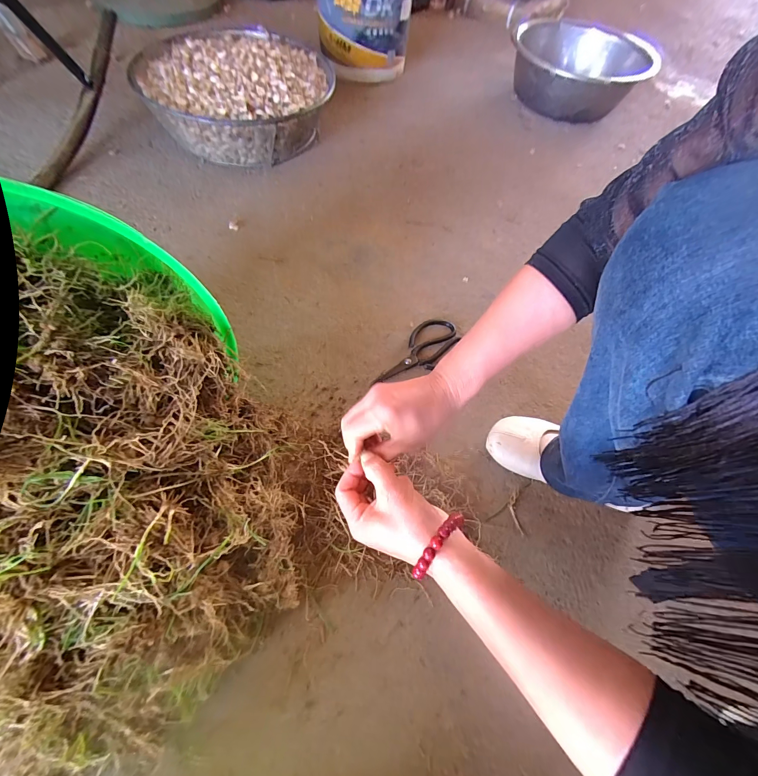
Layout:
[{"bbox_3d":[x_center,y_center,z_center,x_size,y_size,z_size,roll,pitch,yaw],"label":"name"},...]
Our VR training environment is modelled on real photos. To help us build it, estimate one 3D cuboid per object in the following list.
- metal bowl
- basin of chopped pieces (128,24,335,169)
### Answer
[{"bbox_3d":[0.593,-1.019,1.079,0.386,0.143,0.379,2,61,-3],"label":"metal bowl"},{"bbox_3d":[-0.336,-0.717,0.845,0.411,0.149,0.437,2,61,-3],"label":"basin of chopped pieces"}]

